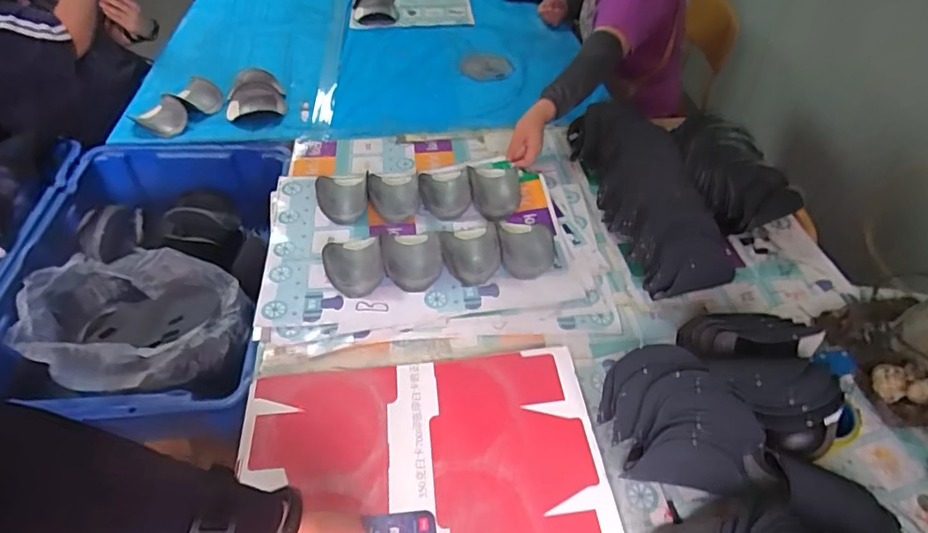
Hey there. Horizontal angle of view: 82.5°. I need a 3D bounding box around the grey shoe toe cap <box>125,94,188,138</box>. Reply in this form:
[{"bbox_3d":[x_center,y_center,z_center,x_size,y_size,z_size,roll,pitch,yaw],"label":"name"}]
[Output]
[{"bbox_3d":[-0.702,-0.347,1.235,0.129,0.044,0.100,24,51,20],"label":"grey shoe toe cap"}]

